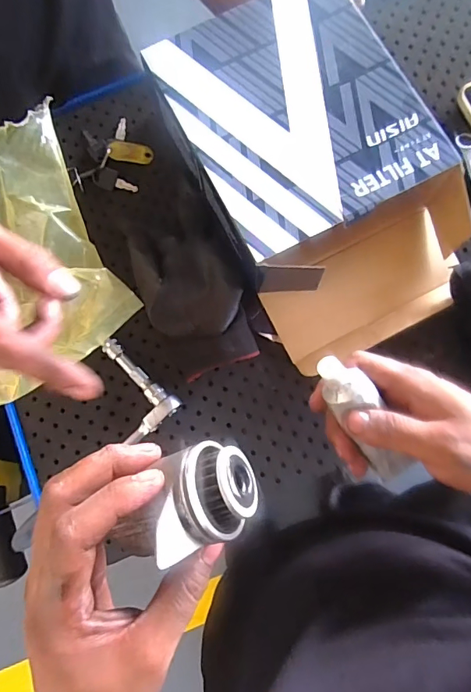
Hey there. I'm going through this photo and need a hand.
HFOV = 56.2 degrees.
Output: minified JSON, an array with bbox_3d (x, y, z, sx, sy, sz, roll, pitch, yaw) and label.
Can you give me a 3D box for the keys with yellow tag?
[{"bbox_3d":[-0.127,-0.201,0.461,0.078,0.016,0.076,2,81,3],"label":"keys with yellow tag"}]

